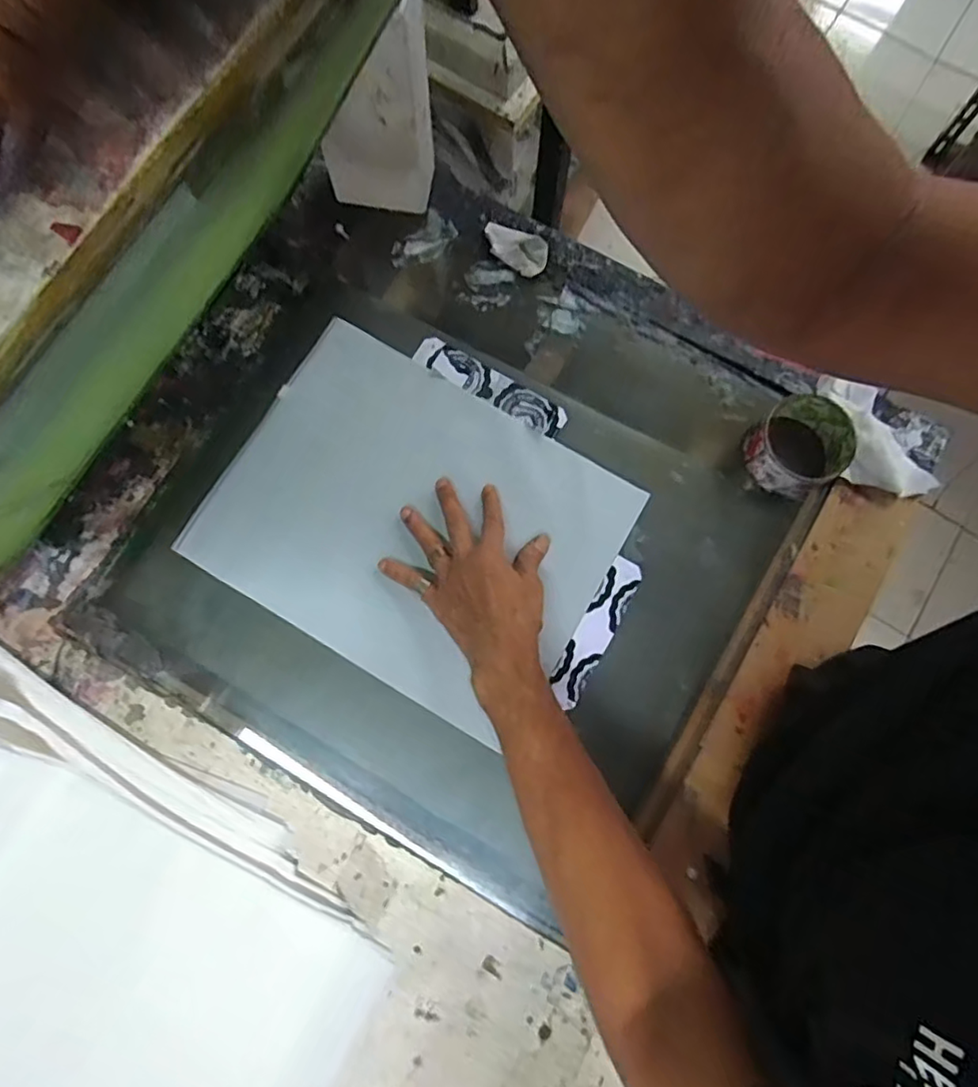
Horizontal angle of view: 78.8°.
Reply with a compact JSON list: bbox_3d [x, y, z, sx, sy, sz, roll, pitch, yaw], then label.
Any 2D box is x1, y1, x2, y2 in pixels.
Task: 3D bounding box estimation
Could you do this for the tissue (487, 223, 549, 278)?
[{"bbox_3d":[0.026,-0.293,0.595,0.068,0.024,0.033,24,79,3],"label":"tissue"}]

